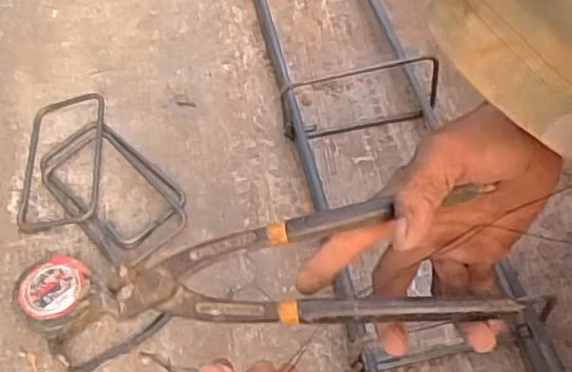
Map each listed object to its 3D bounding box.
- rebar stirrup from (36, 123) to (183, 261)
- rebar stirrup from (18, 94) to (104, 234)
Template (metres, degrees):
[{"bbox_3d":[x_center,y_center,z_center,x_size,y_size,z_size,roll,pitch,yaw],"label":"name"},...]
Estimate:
[{"bbox_3d":[-0.167,0.002,0.627,0.092,0.013,0.167,-38,62,-19],"label":"rebar stirrup"},{"bbox_3d":[-0.223,-0.026,0.646,0.075,0.013,0.155,-6,56,1],"label":"rebar stirrup"}]

